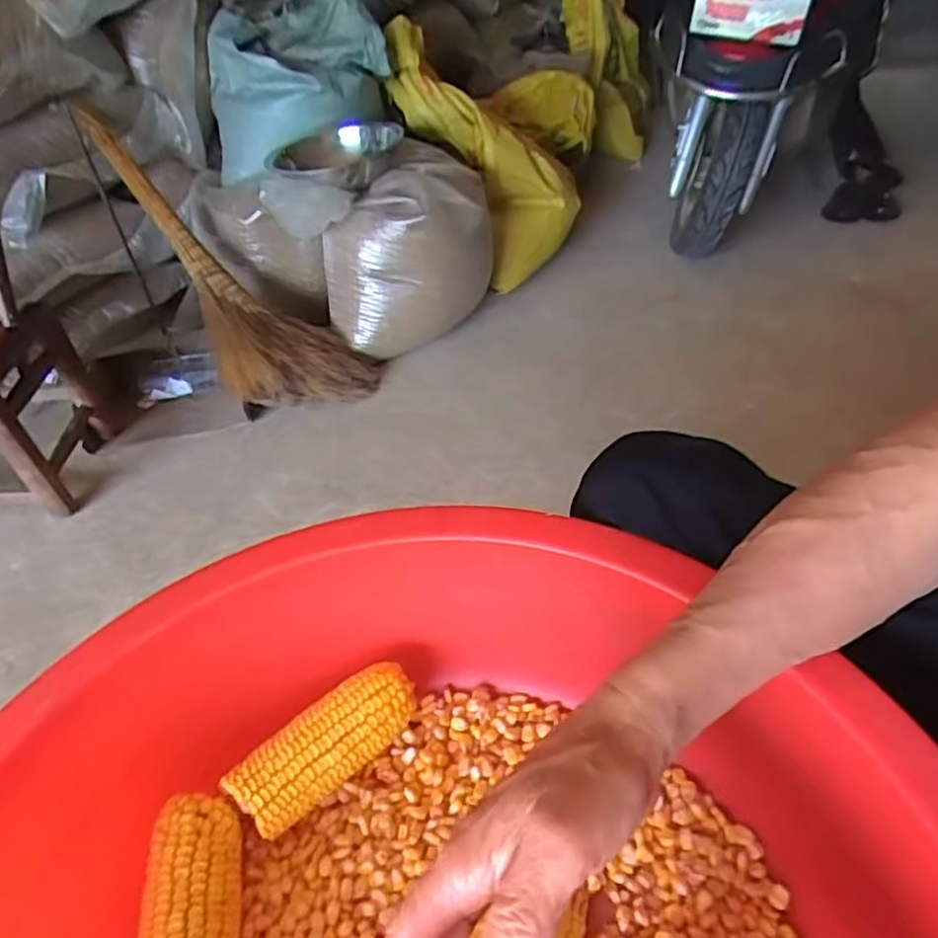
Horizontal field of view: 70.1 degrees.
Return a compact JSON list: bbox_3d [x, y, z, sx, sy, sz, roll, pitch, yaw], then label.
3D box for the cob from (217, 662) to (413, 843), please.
[{"bbox_3d":[-0.089,0.185,0.441,0.123,0.050,0.043,-32,47,-29],"label":"cob"}]

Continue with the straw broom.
[{"bbox_3d":[-0.515,-0.397,1.348,0.759,0.073,0.266,47,55,-3],"label":"straw broom"}]

